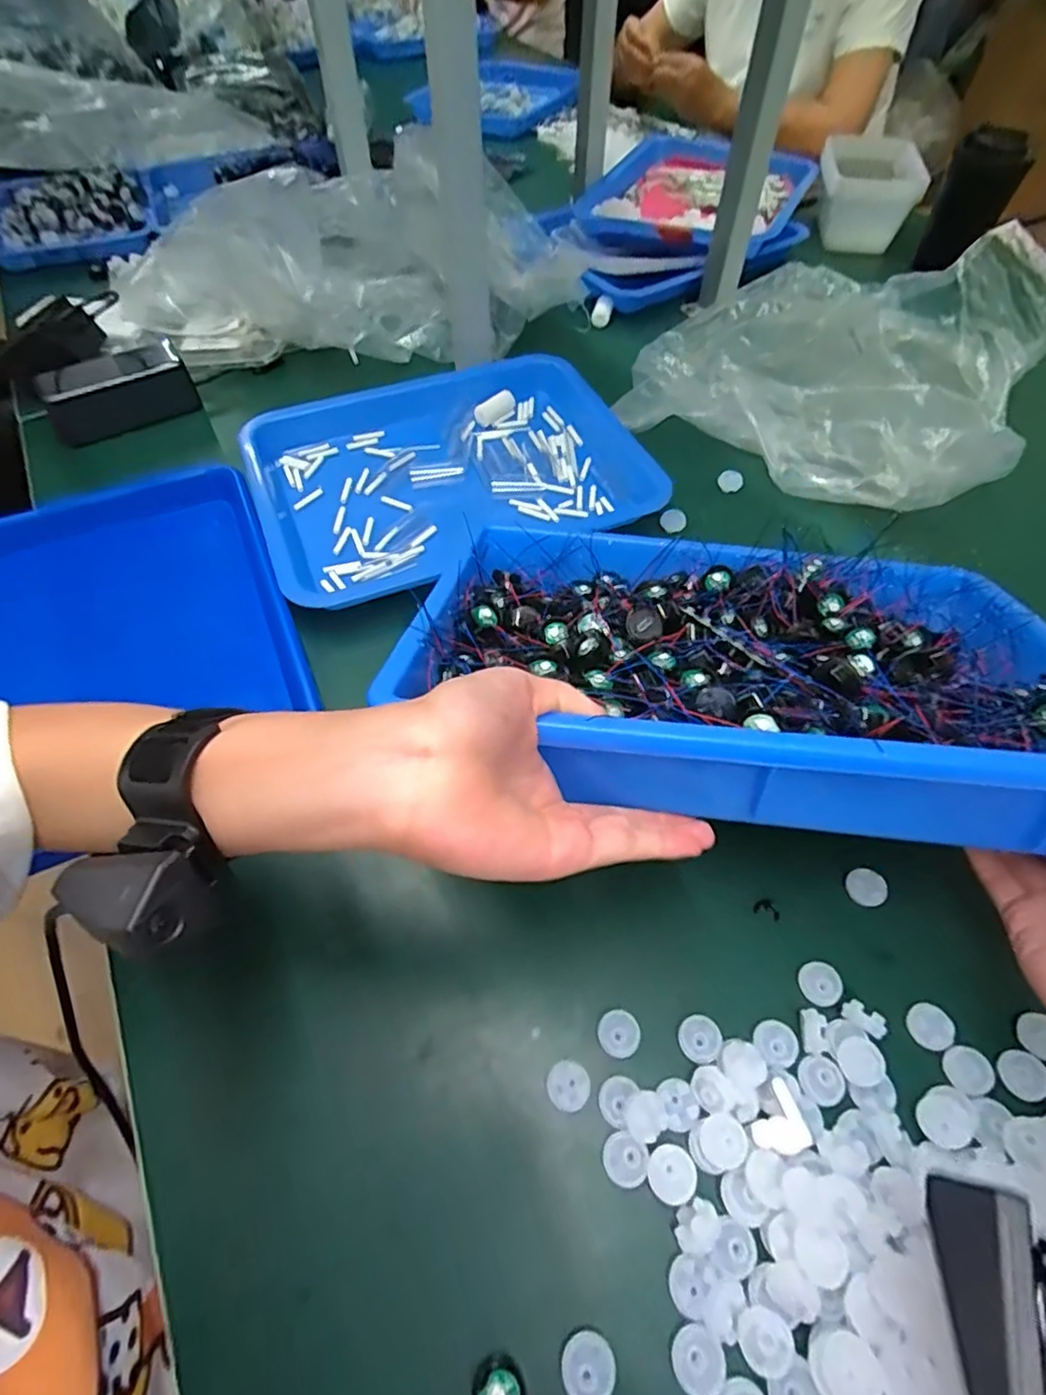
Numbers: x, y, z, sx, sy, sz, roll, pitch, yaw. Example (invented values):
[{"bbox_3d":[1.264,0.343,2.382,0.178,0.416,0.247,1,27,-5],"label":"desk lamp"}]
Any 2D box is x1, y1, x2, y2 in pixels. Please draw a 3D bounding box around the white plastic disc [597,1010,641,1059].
[{"bbox_3d":[0.049,0.173,0.319,0.020,0.005,0.021,0,55,0],"label":"white plastic disc"}]

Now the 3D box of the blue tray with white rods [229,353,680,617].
[{"bbox_3d":[-0.067,-0.206,0.560,0.335,0.050,0.257,-18,57,-13],"label":"blue tray with white rods"}]

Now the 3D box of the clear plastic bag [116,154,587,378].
[{"bbox_3d":[-0.187,-0.459,0.649,0.448,0.134,0.175,-10,56,-8],"label":"clear plastic bag"}]

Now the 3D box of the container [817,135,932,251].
[{"bbox_3d":[0.485,-0.708,0.873,0.146,0.090,0.131,9,55,5],"label":"container"}]

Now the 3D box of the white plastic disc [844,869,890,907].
[{"bbox_3d":[0.201,0.110,0.362,0.021,0.004,0.021,0,55,0],"label":"white plastic disc"}]

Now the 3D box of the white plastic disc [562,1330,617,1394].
[{"bbox_3d":[0.027,0.273,0.251,0.021,0.004,0.022,0,55,0],"label":"white plastic disc"}]

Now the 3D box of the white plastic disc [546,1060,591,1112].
[{"bbox_3d":[0.023,0.193,0.307,0.020,0.004,0.021,0,55,0],"label":"white plastic disc"}]

